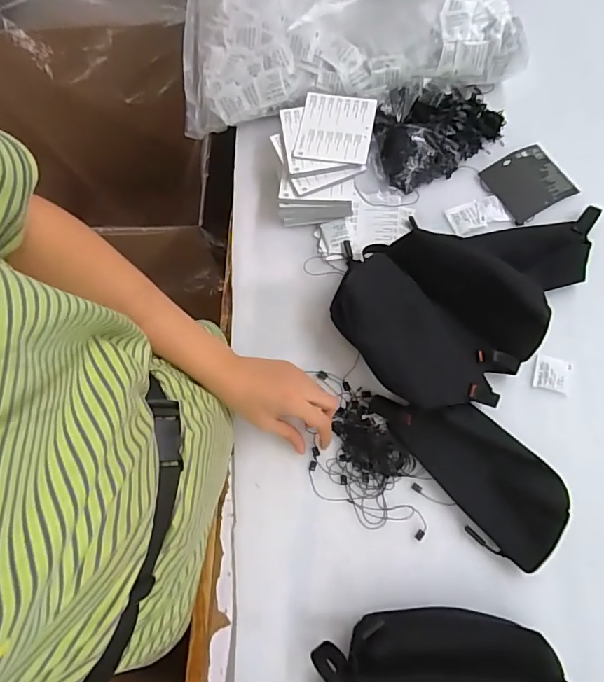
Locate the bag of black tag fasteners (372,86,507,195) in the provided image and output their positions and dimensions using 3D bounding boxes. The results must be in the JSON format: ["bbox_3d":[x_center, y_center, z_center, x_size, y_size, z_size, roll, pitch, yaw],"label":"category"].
[{"bbox_3d":[0.172,-0.284,0.607,0.167,0.042,0.123,-24,72,-3],"label":"bag of black tag fasteners"}]

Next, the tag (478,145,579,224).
[{"bbox_3d":[0.292,-0.206,0.595,0.098,0.010,0.089,-29,72,-5],"label":"tag"}]

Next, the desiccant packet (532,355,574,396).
[{"bbox_3d":[0.282,0.038,0.523,0.041,0.004,0.038,16,74,10],"label":"desiccant packet"}]

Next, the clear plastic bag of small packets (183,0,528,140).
[{"bbox_3d":[0.047,-0.495,0.659,0.457,0.067,0.349,-9,71,2],"label":"clear plastic bag of small packets"}]

